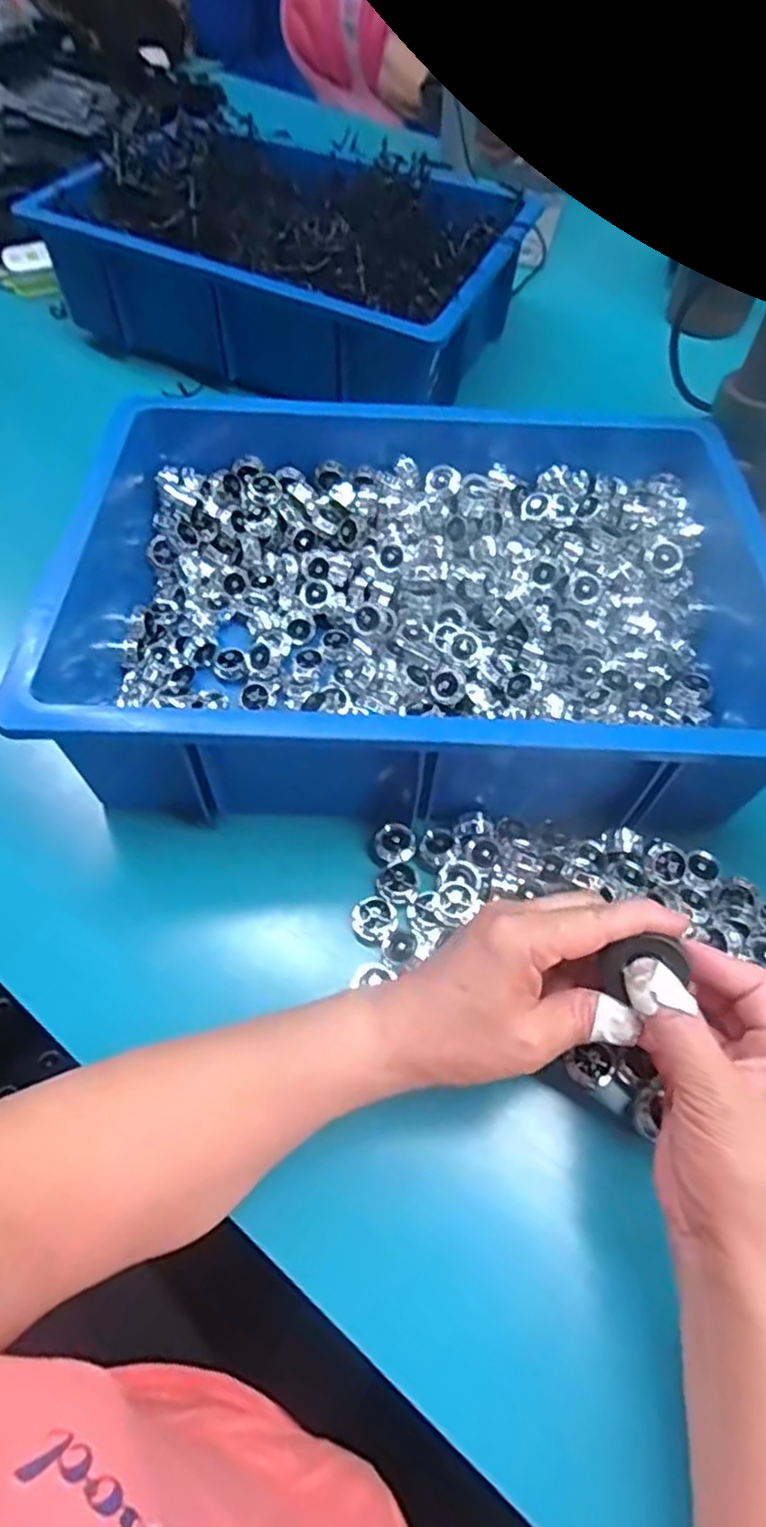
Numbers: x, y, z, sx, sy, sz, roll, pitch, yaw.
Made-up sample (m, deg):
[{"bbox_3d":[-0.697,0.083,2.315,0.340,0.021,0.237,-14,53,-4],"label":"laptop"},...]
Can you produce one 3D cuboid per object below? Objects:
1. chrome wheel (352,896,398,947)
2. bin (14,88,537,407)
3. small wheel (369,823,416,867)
[{"bbox_3d":[-0.005,0.090,0.400,0.024,0.014,0.026,0,57,-1],"label":"chrome wheel"},{"bbox_3d":[-0.092,-0.532,0.730,0.427,0.126,0.300,22,60,13],"label":"bin"},{"bbox_3d":[0.006,0.049,0.424,0.027,0.011,0.022,-7,58,-5],"label":"small wheel"}]

